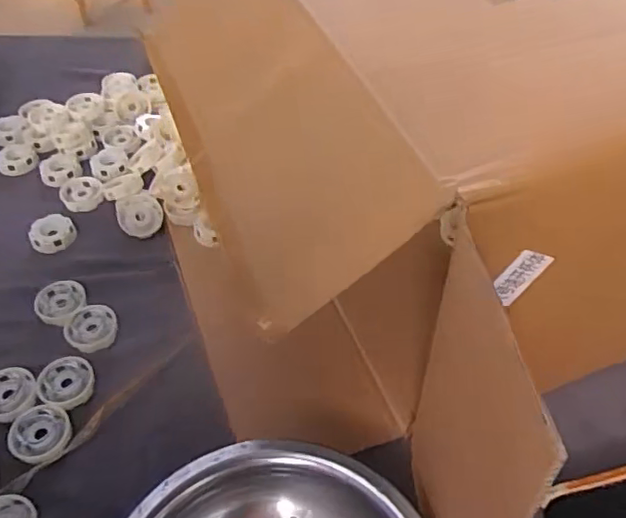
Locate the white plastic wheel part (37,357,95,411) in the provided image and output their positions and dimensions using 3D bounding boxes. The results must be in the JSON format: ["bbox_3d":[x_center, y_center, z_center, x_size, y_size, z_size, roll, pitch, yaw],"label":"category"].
[{"bbox_3d":[-0.285,0.143,0.679,0.061,0.009,0.065,-4,49,-3],"label":"white plastic wheel part"}]

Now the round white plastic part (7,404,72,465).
[{"bbox_3d":[-0.296,0.189,0.640,0.066,0.008,0.060,0,49,1],"label":"round white plastic part"}]

